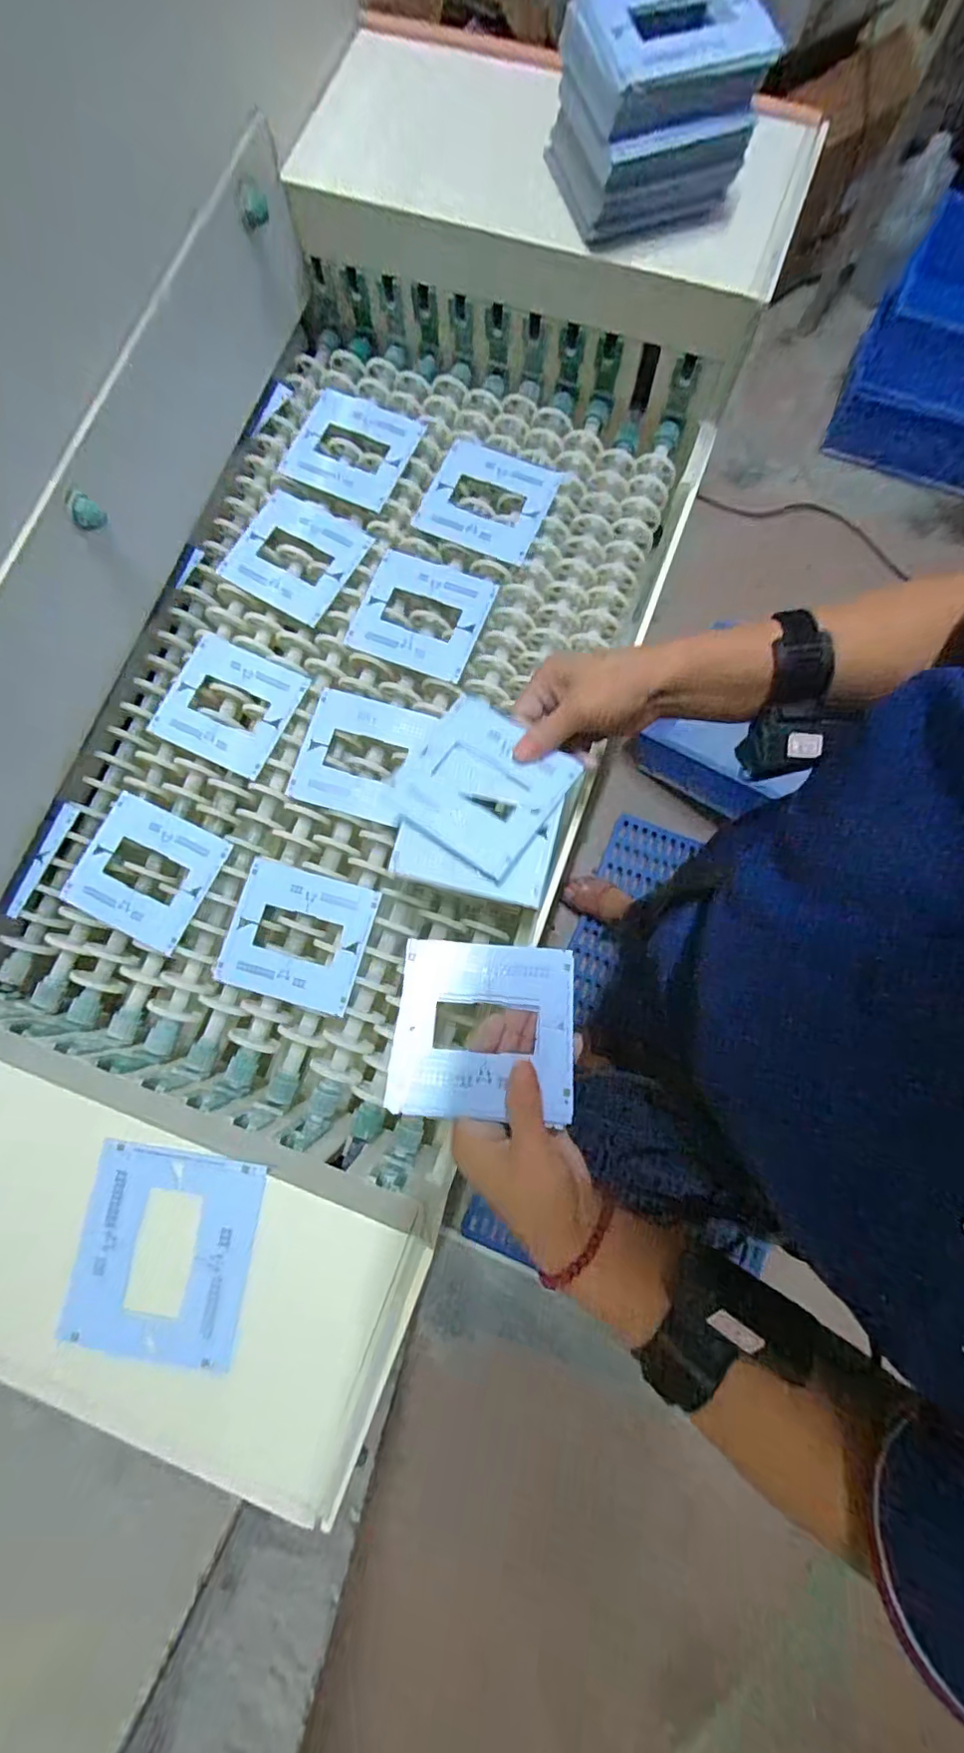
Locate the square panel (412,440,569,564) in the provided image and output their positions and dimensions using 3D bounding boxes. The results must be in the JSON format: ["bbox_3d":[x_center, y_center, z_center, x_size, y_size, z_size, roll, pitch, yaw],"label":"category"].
[{"bbox_3d":[0.007,-0.349,0.538,0.106,0.009,0.109,24,80,4],"label":"square panel"}]

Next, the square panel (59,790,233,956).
[{"bbox_3d":[-0.274,-0.005,0.474,0.108,0.010,0.100,26,80,5],"label":"square panel"}]

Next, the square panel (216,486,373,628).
[{"bbox_3d":[-0.169,-0.293,0.526,0.114,0.005,0.104,29,80,5],"label":"square panel"}]

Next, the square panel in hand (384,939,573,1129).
[{"bbox_3d":[0.002,0.094,0.364,0.109,0.006,0.104,4,70,-2],"label":"square panel in hand"}]

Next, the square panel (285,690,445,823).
[{"bbox_3d":[-0.101,-0.102,0.485,0.102,0.006,0.100,16,80,5],"label":"square panel"}]

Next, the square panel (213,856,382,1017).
[{"bbox_3d":[-0.146,0.046,0.460,0.107,0.004,0.101,16,80,3],"label":"square panel"}]

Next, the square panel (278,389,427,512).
[{"bbox_3d":[-0.126,-0.406,0.549,0.117,0.009,0.106,21,80,4],"label":"square panel"}]

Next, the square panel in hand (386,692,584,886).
[{"bbox_3d":[-0.003,-0.068,0.416,0.112,0.008,0.105,35,79,14],"label":"square panel in hand"}]

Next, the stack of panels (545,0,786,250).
[{"bbox_3d":[0.131,-0.579,0.435,0.131,0.081,0.120,-16,80,-3],"label":"stack of panels"}]

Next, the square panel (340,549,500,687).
[{"bbox_3d":[-0.053,-0.233,0.512,0.109,0.009,0.105,22,80,4],"label":"square panel"}]

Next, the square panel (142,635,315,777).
[{"bbox_3d":[-0.217,-0.148,0.500,0.108,0.008,0.102,25,80,5],"label":"square panel"}]

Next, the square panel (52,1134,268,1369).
[{"bbox_3d":[-0.182,0.216,0.334,0.099,0.004,0.108,8,79,1],"label":"square panel"}]

